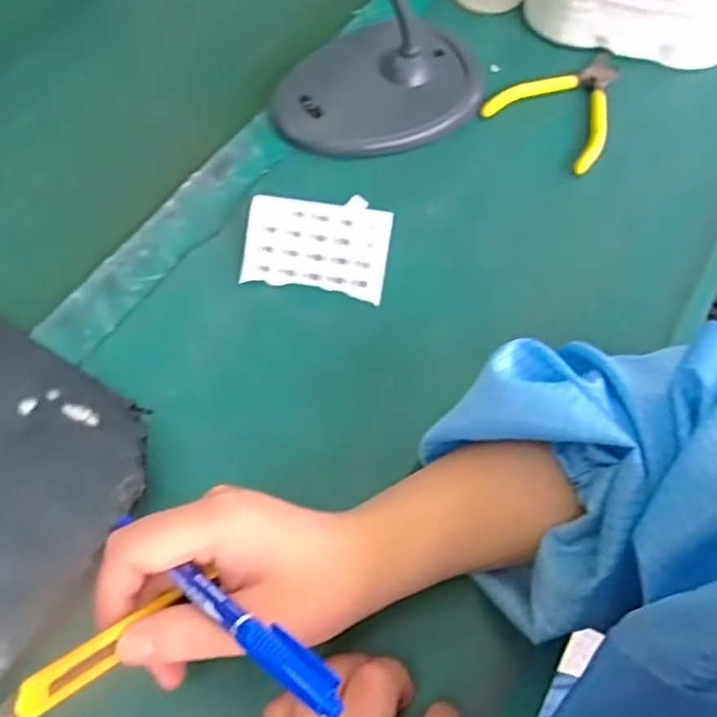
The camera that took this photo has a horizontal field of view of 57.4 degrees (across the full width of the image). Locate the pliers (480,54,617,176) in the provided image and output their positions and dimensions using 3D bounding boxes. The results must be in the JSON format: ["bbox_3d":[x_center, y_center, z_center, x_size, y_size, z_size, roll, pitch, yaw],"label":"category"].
[{"bbox_3d":[0.162,-0.194,0.495,0.091,0.013,0.111,39,66,16],"label":"pliers"}]

